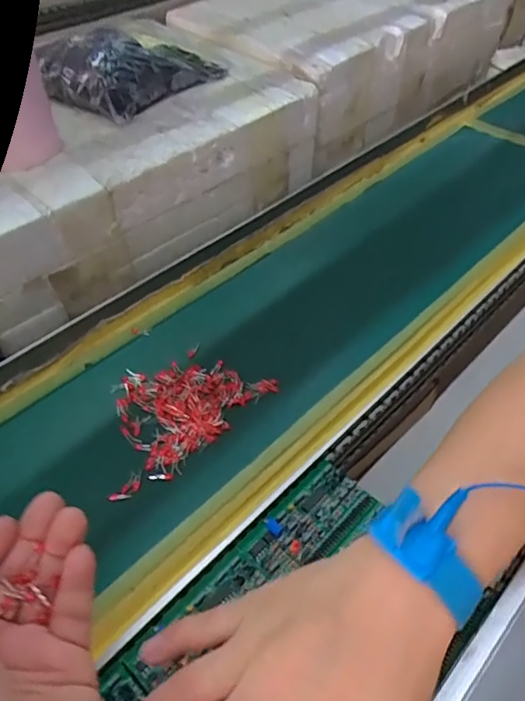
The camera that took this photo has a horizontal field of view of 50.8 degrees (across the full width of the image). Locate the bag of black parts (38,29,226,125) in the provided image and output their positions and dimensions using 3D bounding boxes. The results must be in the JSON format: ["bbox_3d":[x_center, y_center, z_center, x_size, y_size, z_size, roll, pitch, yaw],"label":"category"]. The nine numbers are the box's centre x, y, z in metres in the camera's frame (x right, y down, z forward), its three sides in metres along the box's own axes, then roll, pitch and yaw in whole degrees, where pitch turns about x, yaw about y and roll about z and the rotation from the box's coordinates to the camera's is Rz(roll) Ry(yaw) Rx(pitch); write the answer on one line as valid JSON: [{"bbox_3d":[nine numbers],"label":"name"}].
[{"bbox_3d":[-0.143,-0.320,0.618,0.119,0.063,0.176,33,55,28],"label":"bag of black parts"}]

